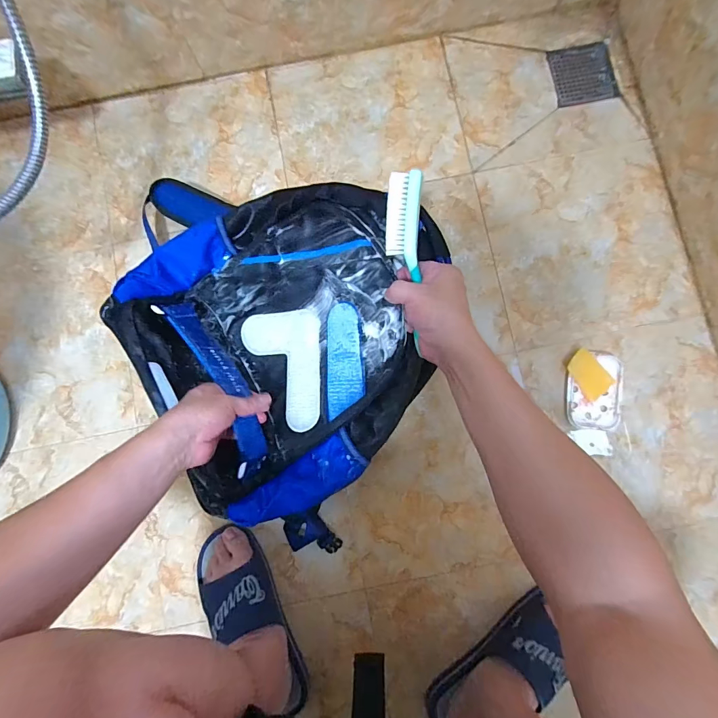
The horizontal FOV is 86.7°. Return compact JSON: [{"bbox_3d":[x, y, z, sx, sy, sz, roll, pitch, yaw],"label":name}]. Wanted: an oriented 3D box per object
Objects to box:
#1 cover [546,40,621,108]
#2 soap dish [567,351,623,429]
[{"bbox_3d":[0.369,-0.470,0.628,0.102,0.011,0.107,-9,85,0],"label":"cover"},{"bbox_3d":[0.355,0.047,0.574,0.079,0.026,0.112,3,85,1],"label":"soap dish"}]

